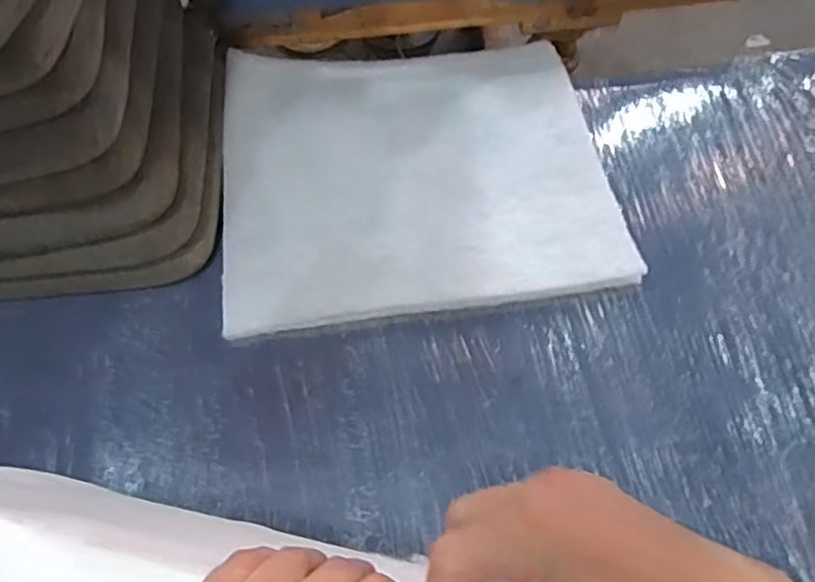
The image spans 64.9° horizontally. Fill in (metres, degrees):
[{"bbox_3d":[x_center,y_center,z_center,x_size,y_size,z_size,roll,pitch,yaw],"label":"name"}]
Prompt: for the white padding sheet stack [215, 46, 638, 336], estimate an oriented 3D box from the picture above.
[{"bbox_3d":[0.004,-0.190,0.961,0.553,0.039,0.489,-8,63,-1],"label":"white padding sheet stack"}]

